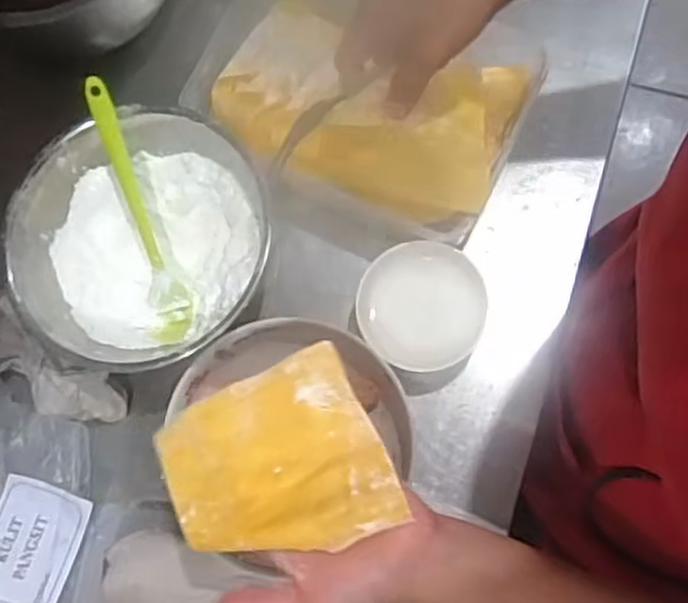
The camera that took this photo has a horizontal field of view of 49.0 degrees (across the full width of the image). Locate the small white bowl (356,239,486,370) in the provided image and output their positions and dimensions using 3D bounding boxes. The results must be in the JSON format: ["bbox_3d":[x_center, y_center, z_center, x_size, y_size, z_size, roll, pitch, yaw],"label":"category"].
[{"bbox_3d":[0.055,0.006,0.543,0.088,0.039,0.088,-1,77,6],"label":"small white bowl"}]

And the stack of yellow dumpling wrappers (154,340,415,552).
[{"bbox_3d":[-0.040,0.092,0.419,0.117,0.012,0.105,-26,63,2],"label":"stack of yellow dumpling wrappers"}]

